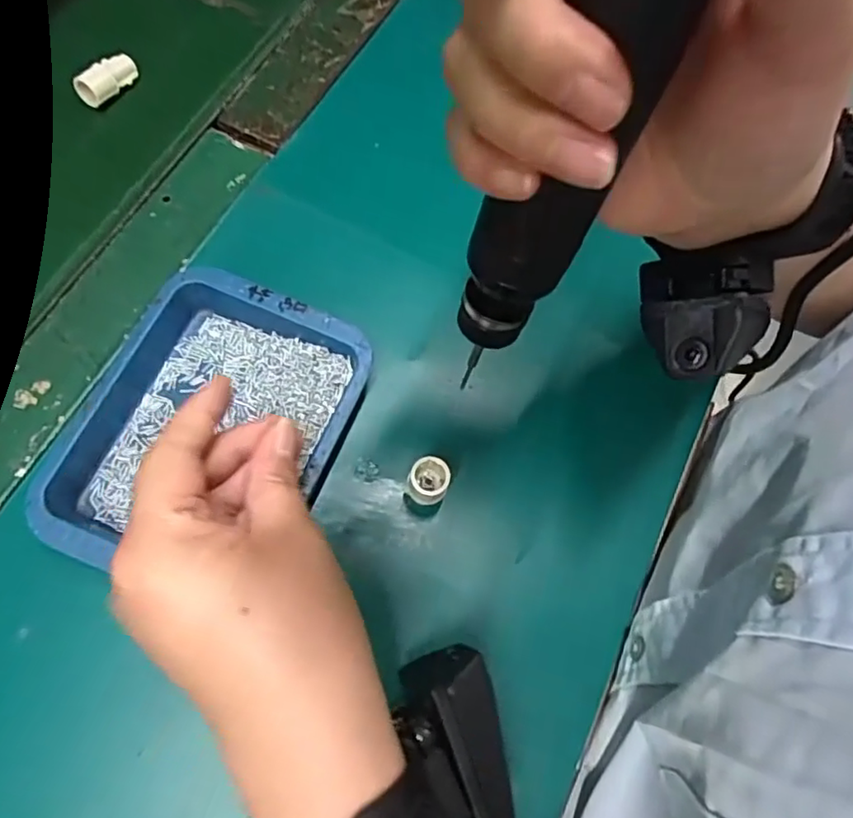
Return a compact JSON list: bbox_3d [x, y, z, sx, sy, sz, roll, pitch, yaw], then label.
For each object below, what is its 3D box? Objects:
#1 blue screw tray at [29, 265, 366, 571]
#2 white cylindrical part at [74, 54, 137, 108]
[{"bbox_3d":[-0.107,0.009,0.303,0.119,0.023,0.155,23,69,5],"label":"blue screw tray"},{"bbox_3d":[-0.209,-0.217,0.395,0.016,0.016,0.041,32,70,9],"label":"white cylindrical part"}]

